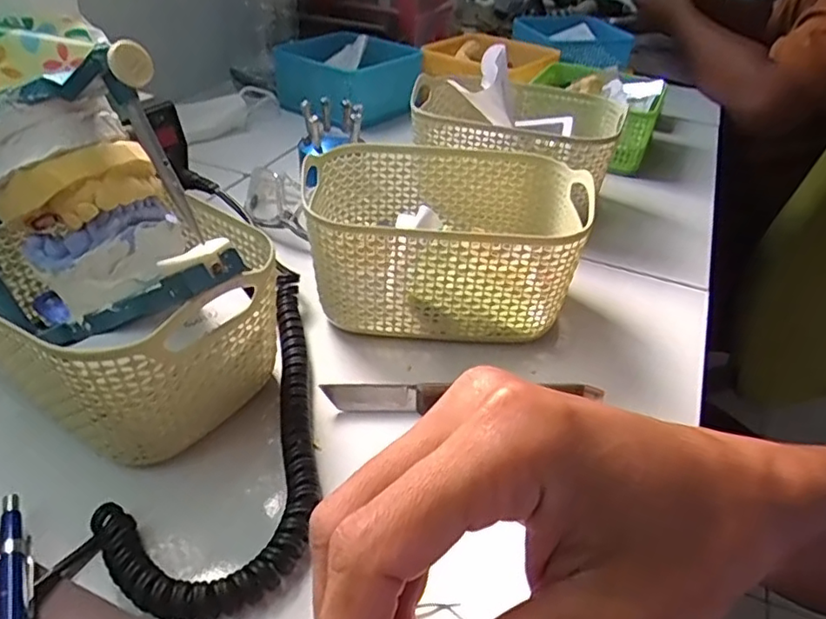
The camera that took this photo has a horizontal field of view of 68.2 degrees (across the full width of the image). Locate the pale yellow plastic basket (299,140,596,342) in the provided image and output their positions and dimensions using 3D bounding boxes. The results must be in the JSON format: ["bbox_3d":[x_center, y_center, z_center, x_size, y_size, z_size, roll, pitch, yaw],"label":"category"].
[{"bbox_3d":[0.019,-0.041,0.394,0.161,0.084,0.115,2,36,-1],"label":"pale yellow plastic basket"}]

